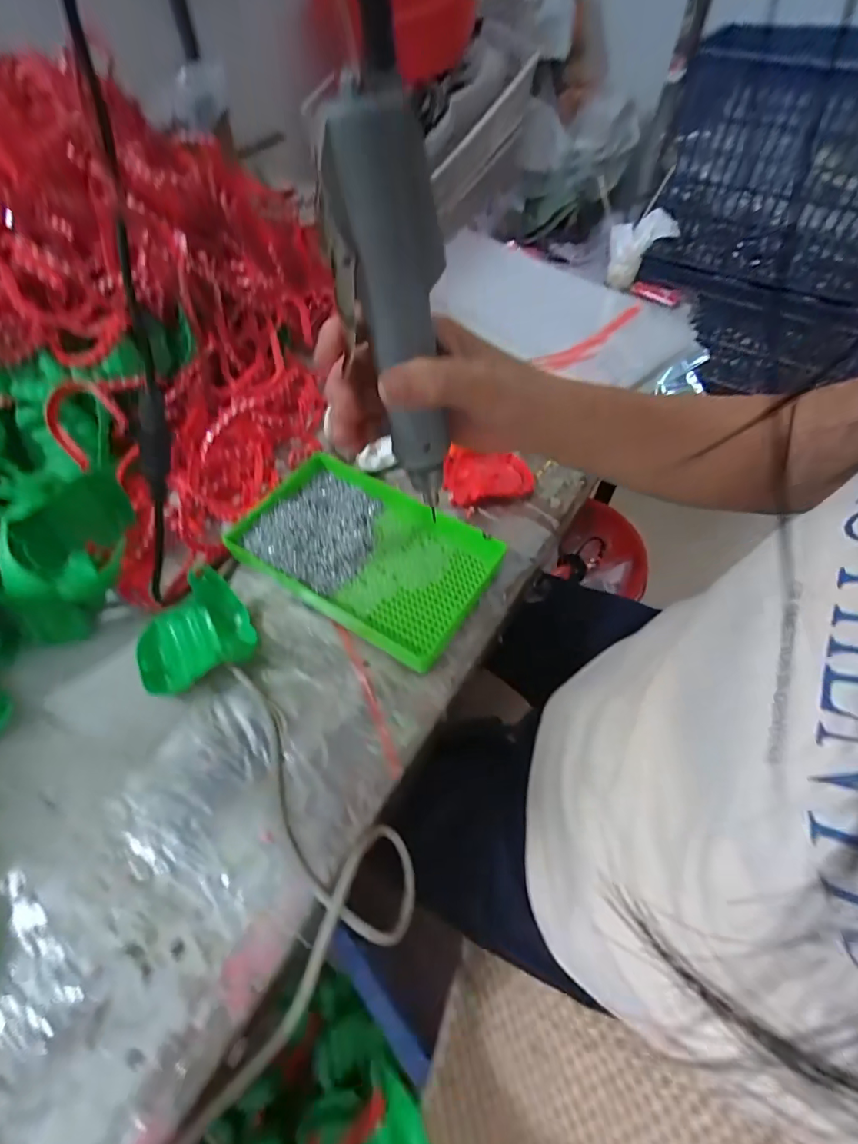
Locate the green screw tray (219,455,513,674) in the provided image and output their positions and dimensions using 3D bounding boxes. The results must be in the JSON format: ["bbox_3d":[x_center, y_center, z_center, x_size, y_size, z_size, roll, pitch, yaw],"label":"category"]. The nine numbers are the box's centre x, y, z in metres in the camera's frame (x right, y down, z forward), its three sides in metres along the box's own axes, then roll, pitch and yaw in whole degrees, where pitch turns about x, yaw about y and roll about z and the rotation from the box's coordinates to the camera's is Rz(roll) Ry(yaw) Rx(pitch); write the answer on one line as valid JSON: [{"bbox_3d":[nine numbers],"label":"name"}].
[{"bbox_3d":[-0.064,-0.020,0.486,0.247,0.039,0.159,25,61,17],"label":"green screw tray"}]

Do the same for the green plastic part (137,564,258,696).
[{"bbox_3d":[-0.214,0.056,0.428,0.097,0.045,0.092,-19,59,-12],"label":"green plastic part"}]

